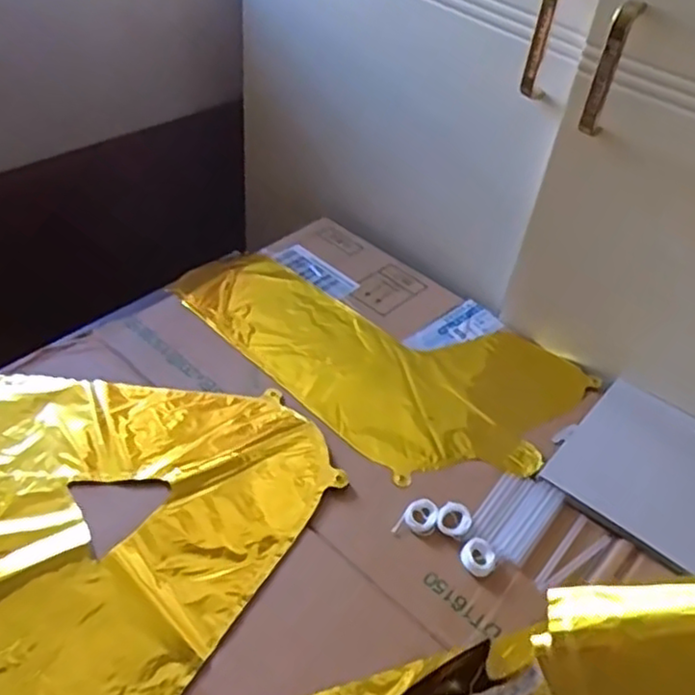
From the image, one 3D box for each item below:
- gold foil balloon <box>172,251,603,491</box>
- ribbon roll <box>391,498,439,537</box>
[{"bbox_3d":[0.019,-0.004,0.687,0.385,0.013,0.221,31,48,23],"label":"gold foil balloon"},{"bbox_3d":[0.056,0.133,0.543,0.026,0.006,0.038,30,48,22],"label":"ribbon roll"}]

